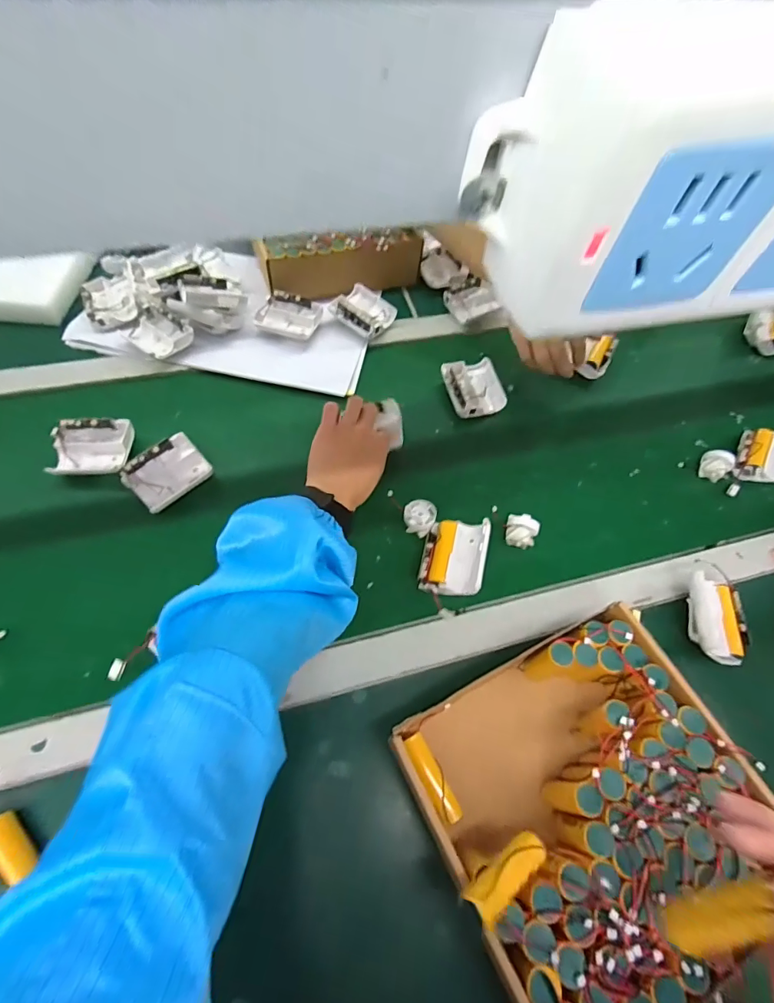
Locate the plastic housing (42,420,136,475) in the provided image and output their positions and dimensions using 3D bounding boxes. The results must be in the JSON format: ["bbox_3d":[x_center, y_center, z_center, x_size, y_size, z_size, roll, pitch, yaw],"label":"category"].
[{"bbox_3d":[-0.341,-0.064,0.526,0.083,0.034,0.066,-6,66,-14],"label":"plastic housing"}]

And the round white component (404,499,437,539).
[{"bbox_3d":[0.036,0.021,0.515,0.034,0.032,0.036,4,64,-9],"label":"round white component"}]

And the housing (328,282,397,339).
[{"bbox_3d":[-0.034,-0.276,0.666,0.081,0.036,0.072,38,63,8],"label":"housing"}]

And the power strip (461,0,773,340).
[{"bbox_3d":[0.105,-0.074,0.103,0.168,0.054,0.030,-6,66,-14],"label":"power strip"}]

